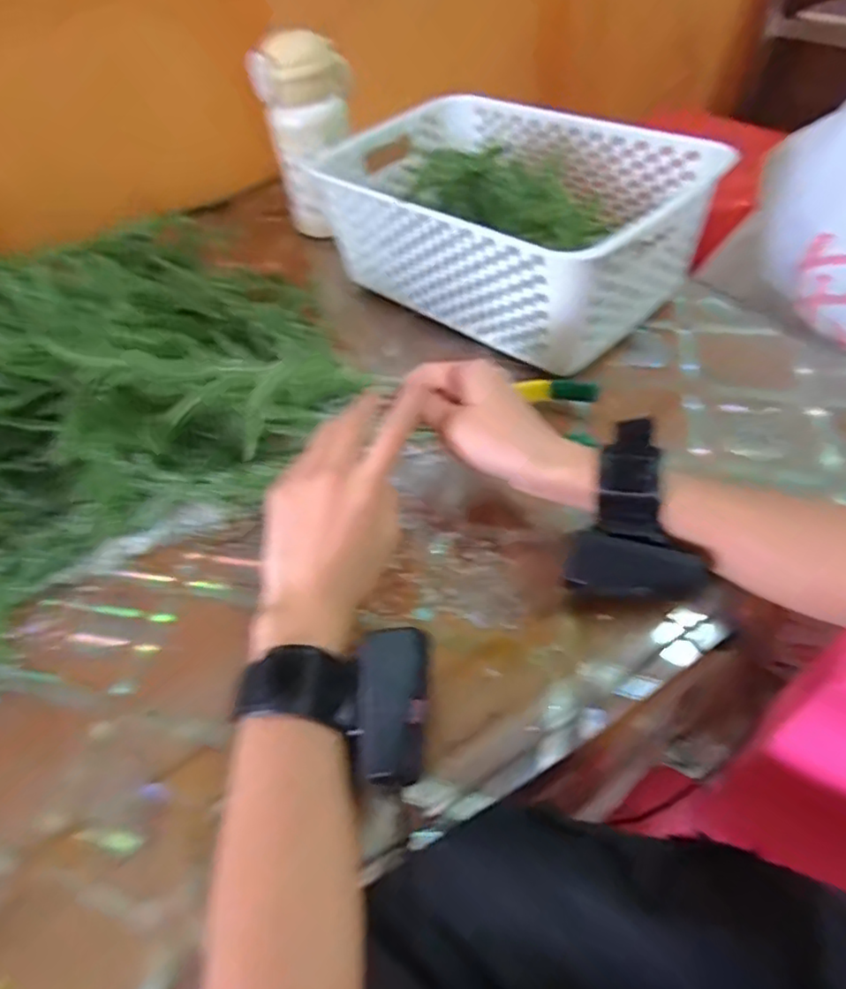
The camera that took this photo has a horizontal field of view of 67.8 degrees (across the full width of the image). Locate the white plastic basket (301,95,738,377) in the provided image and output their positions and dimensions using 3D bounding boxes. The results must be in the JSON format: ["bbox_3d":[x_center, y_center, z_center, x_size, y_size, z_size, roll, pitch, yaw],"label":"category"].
[{"bbox_3d":[0.067,-0.244,0.565,0.317,0.118,0.203,34,61,30],"label":"white plastic basket"}]

